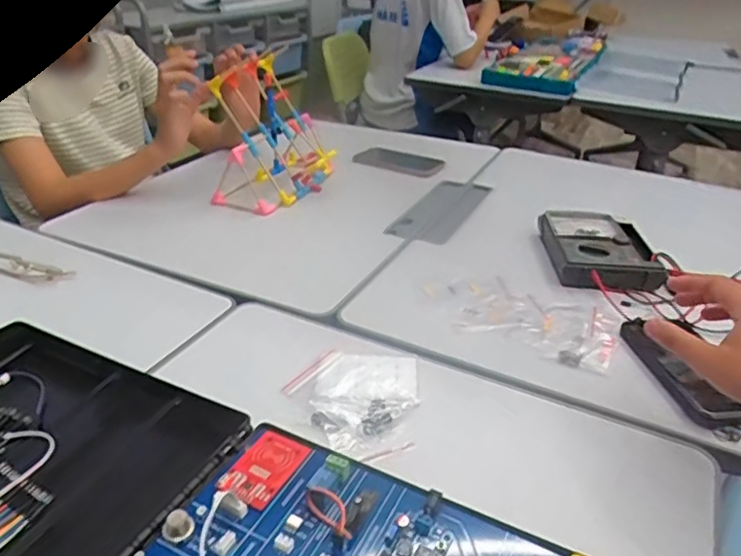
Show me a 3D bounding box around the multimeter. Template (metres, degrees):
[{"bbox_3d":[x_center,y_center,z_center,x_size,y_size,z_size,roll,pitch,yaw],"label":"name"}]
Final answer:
[{"bbox_3d":[0.288,-0.036,0.742,0.116,0.045,0.155,2,30,1],"label":"multimeter"}]

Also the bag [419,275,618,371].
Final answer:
[{"bbox_3d":[0.162,0.038,0.670,0.229,0.013,0.119,20,35,29],"label":"bag"}]

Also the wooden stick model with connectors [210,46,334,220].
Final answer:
[{"bbox_3d":[-0.153,-0.226,0.934,0.185,0.190,0.199,-2,30,-5],"label":"wooden stick model with connectors"}]

